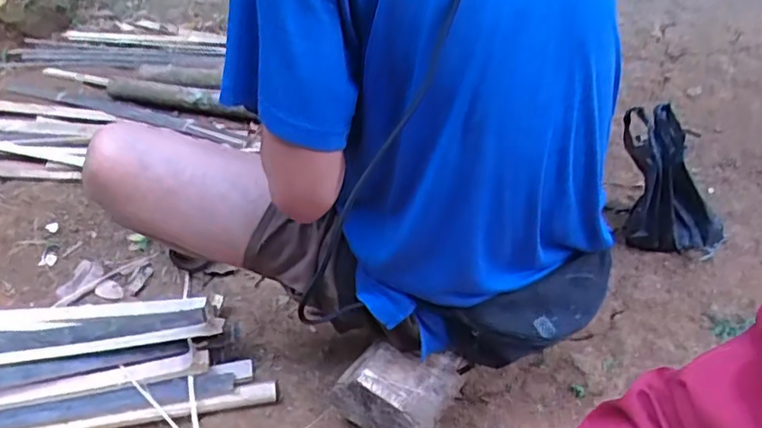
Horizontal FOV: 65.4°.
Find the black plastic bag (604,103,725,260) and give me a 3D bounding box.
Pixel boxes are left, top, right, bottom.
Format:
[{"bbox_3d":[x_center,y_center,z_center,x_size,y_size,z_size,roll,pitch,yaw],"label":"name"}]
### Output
[{"bbox_3d":[0.499,-0.054,1.019,0.192,0.211,0.143,14,42,25],"label":"black plastic bag"}]

